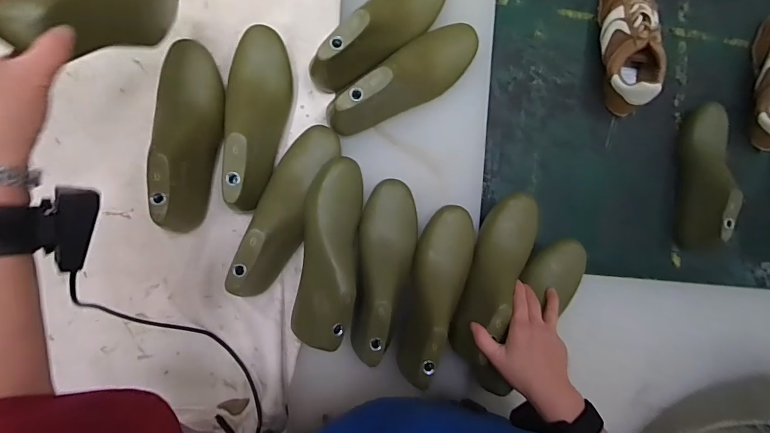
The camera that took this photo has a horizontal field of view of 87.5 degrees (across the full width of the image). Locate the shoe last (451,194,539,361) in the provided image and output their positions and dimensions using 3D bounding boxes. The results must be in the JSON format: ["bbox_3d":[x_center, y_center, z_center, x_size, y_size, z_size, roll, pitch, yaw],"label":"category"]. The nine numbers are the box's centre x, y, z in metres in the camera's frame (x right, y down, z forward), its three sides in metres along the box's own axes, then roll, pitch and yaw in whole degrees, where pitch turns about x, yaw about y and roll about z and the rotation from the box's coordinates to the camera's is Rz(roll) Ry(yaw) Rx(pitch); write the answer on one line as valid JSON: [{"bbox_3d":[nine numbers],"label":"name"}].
[{"bbox_3d":[0.149,0.077,0.524,0.071,0.074,0.225,24,81,-6],"label":"shoe last"}]

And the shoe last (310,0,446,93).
[{"bbox_3d":[0.001,-0.247,0.521,0.231,0.089,0.072,-45,94,-6],"label":"shoe last"}]

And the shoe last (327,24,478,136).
[{"bbox_3d":[0.033,-0.178,0.516,0.232,0.076,0.068,-37,93,-7],"label":"shoe last"}]

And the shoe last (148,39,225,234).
[{"bbox_3d":[-0.242,-0.099,0.485,0.070,0.079,0.227,2,88,-7],"label":"shoe last"}]

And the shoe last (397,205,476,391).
[{"bbox_3d":[0.072,0.099,0.510,0.077,0.070,0.228,16,87,-6],"label":"shoe last"}]

